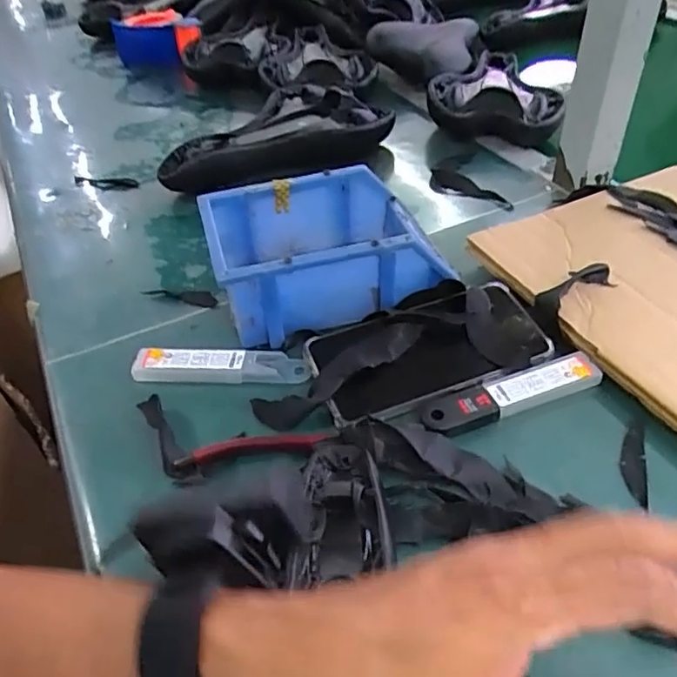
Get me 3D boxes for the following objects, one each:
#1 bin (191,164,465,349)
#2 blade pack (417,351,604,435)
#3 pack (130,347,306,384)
[{"bbox_3d":[-0.011,-0.072,0.484,0.170,0.068,0.117,-15,45,-9],"label":"bin"},{"bbox_3d":[0.117,0.038,0.412,0.128,0.012,0.027,-17,45,-11],"label":"blade pack"},{"bbox_3d":[-0.085,0.018,0.441,0.126,0.011,0.026,-1,45,5],"label":"pack"}]

